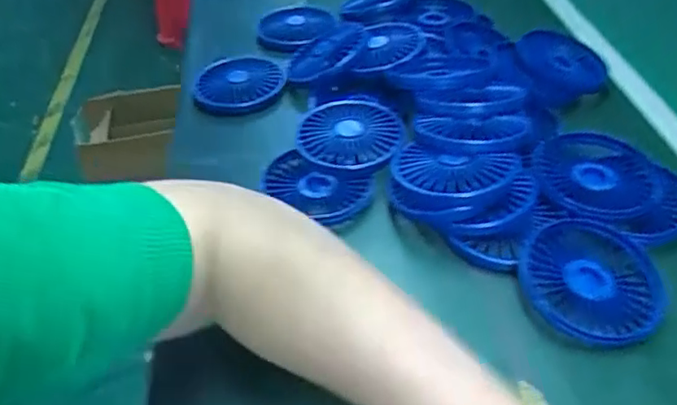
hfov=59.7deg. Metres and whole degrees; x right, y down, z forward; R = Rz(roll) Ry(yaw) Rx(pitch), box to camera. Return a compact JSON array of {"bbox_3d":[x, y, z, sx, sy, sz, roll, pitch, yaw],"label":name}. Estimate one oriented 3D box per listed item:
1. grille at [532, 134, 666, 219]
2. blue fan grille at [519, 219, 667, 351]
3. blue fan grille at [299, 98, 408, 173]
[{"bbox_3d":[0.192,-0.019,0.441,0.087,0.017,0.085,11,45,14],"label":"grille"},{"bbox_3d":[0.164,0.047,0.381,0.086,0.015,0.093,-2,43,2],"label":"blue fan grille"},{"bbox_3d":[0.010,-0.059,0.486,0.084,0.023,0.085,1,43,4],"label":"blue fan grille"}]

